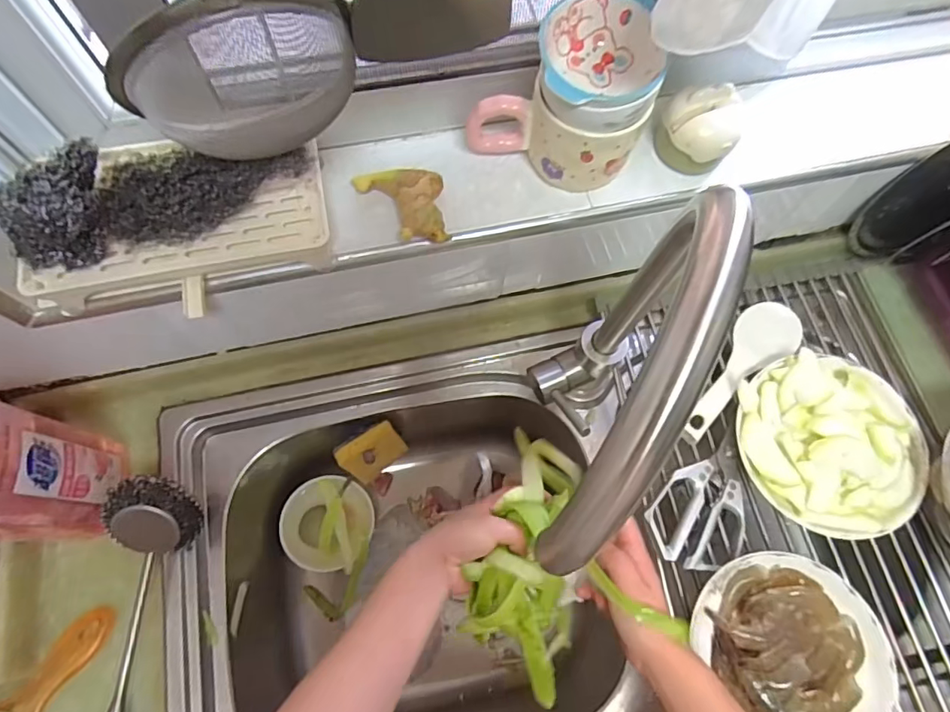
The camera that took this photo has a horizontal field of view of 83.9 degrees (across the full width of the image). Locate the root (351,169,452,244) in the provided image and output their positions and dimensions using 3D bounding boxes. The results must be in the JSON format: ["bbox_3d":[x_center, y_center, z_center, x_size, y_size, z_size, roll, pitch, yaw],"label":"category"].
[{"bbox_3d":[-0.060,-0.121,0.434,0.070,0.031,0.074,-7,70,-4],"label":"root"}]

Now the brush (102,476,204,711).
[{"bbox_3d":[-0.303,0.274,0.438,0.075,0.069,0.332,5,70,0],"label":"brush"}]

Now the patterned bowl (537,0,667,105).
[{"bbox_3d":[0.091,-0.215,0.385,0.092,0.037,0.091,0,70,-1],"label":"patterned bowl"}]

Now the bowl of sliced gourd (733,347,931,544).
[{"bbox_3d":[0.356,0.087,0.531,0.172,0.059,0.178,0,70,-1],"label":"bowl of sliced gourd"}]

